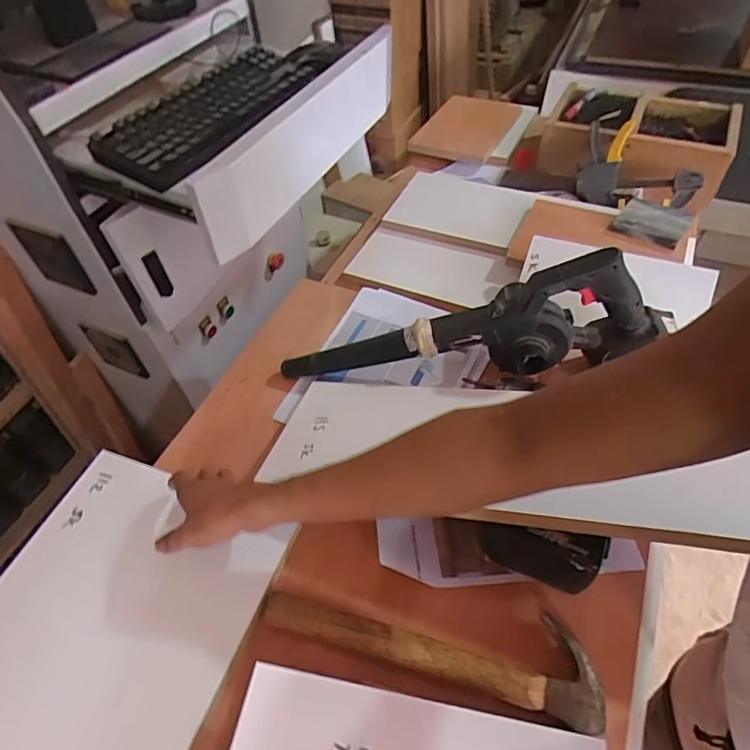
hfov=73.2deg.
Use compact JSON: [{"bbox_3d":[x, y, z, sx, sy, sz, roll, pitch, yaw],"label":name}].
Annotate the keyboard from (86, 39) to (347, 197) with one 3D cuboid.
[{"bbox_3d":[-0.205,-0.396,0.731,0.145,0.038,0.408,25,57,22],"label":"keyboard"}]

